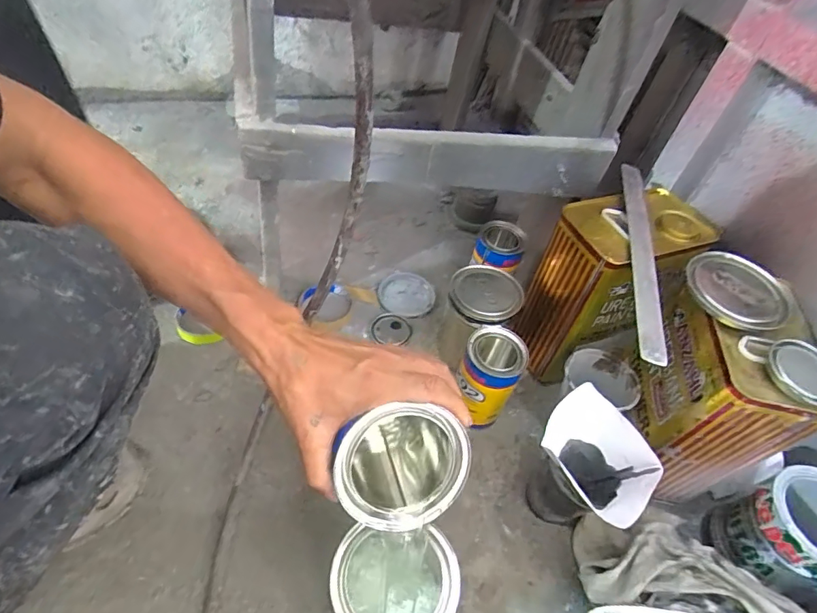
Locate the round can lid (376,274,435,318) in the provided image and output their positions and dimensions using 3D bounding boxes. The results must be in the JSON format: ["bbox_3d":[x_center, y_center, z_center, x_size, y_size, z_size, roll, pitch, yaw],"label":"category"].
[{"bbox_3d":[-0.003,-0.021,0.793,0.093,0.014,0.078,15,49,3],"label":"round can lid"}]

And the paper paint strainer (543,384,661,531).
[{"bbox_3d":[0.183,0.163,0.490,0.104,0.084,0.112,-30,60,-30],"label":"paper paint strainer"}]

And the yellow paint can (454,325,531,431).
[{"bbox_3d":[0.099,0.098,0.607,0.069,0.135,0.075,5,49,-6],"label":"yellow paint can"}]

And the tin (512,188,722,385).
[{"bbox_3d":[0.252,-0.017,0.632,0.161,0.232,0.120,-6,51,-14],"label":"tin"}]

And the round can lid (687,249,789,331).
[{"bbox_3d":[0.322,-0.016,0.467,0.090,0.011,0.081,21,56,19],"label":"round can lid"}]

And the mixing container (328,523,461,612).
[{"bbox_3d":[-0.015,0.269,0.438,0.103,0.132,0.093,2,49,-5],"label":"mixing container"}]

